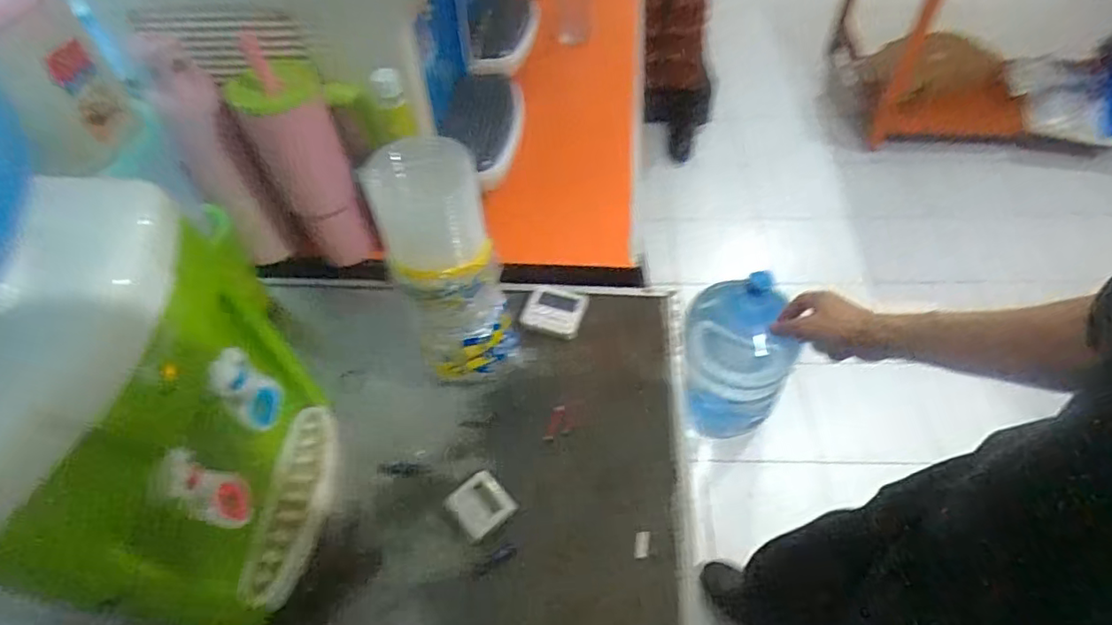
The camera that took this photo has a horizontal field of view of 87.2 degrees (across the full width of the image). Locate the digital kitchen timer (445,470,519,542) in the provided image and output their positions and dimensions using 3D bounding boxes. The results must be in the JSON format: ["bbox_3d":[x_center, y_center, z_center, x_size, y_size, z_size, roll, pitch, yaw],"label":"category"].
[{"bbox_3d":[-0.081,0.204,0.621,0.057,0.008,0.061,-36,61,-23],"label":"digital kitchen timer"}]

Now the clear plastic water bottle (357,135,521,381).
[{"bbox_3d":[-0.106,-0.026,0.607,0.107,0.304,0.099,-20,53,-12],"label":"clear plastic water bottle"}]

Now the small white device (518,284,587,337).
[{"bbox_3d":[-0.002,-0.005,0.762,0.075,0.012,0.079,13,55,10],"label":"small white device"}]

